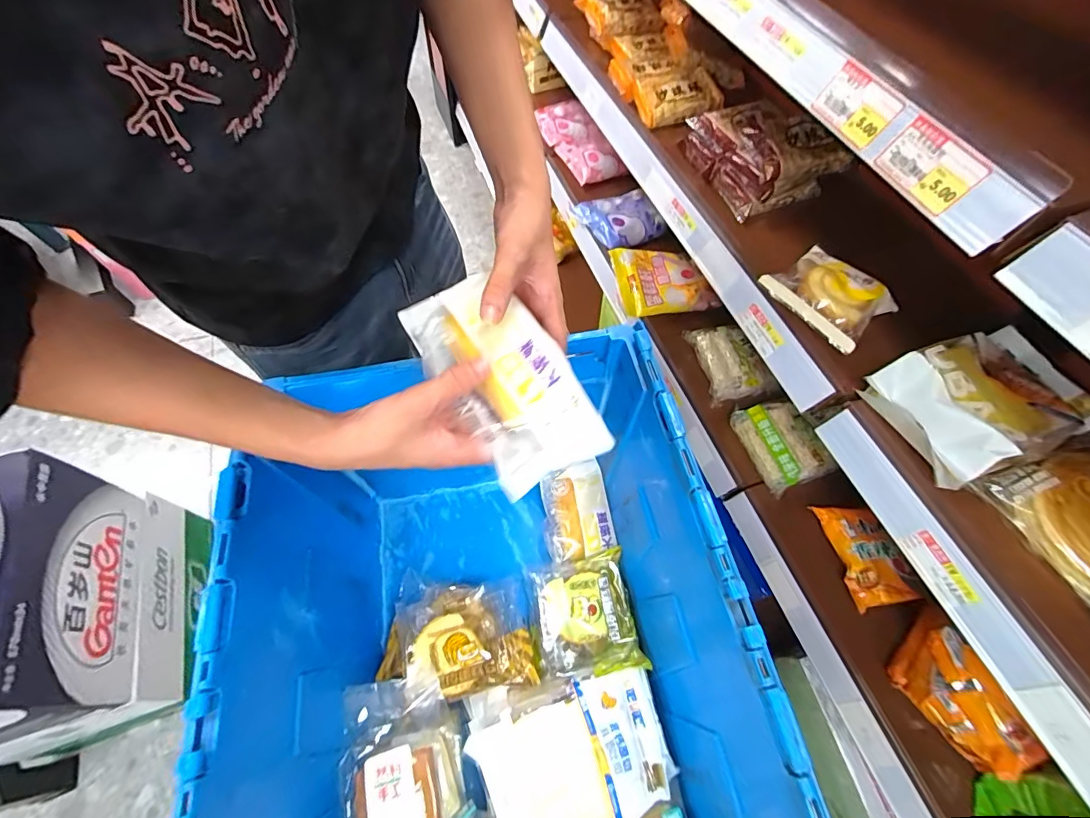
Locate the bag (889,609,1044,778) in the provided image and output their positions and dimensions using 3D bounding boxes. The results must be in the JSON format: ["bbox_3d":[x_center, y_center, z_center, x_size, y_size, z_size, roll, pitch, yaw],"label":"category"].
[{"bbox_3d":[0.475,0.327,0.539,0.052,0.112,0.158,-9,61,-6],"label":"bag"}]

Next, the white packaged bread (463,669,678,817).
[{"bbox_3d":[0.031,0.351,0.467,0.187,0.045,0.114,-15,62,-10],"label":"white packaged bread"}]

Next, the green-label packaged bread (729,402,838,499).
[{"bbox_3d":[0.373,0.050,0.732,0.091,0.049,0.137,-18,62,-11],"label":"green-label packaged bread"}]

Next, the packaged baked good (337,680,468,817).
[{"bbox_3d":[-0.145,0.354,0.470,0.101,0.066,0.143,-12,61,-8],"label":"packaged baked good"}]

